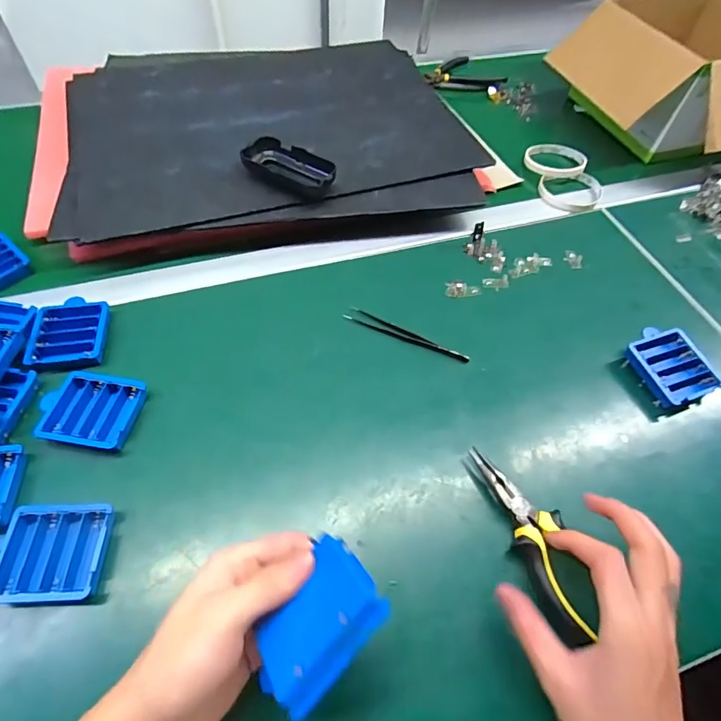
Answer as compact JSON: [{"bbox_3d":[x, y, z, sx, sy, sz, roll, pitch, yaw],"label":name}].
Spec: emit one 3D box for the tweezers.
[{"bbox_3d":[0.047,-0.025,0.453,0.130,0.007,0.016,22,58,13],"label":"tweezers"}]

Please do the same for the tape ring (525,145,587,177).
[{"bbox_3d":[0.275,-0.284,0.629,0.084,0.020,0.070,21,58,12],"label":"tape ring"}]

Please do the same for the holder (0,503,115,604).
[{"bbox_3d":[-0.223,0.138,0.323,0.074,0.018,0.067,-2,56,-3],"label":"holder"}]

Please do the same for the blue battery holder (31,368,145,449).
[{"bbox_3d":[-0.234,0.042,0.388,0.074,0.013,0.065,8,56,4],"label":"blue battery holder"}]

